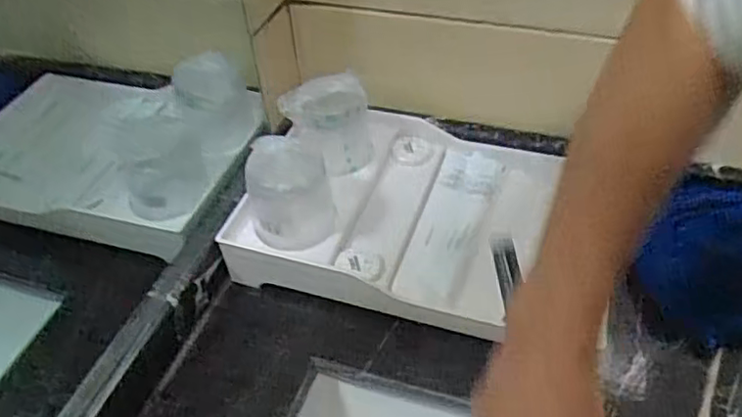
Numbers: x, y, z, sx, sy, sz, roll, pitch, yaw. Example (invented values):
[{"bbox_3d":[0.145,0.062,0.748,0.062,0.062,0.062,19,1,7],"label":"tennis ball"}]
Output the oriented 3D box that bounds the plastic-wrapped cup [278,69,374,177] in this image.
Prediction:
[{"bbox_3d":[-0.043,-0.077,0.637,0.086,0.089,0.067,-6,45,-1],"label":"plastic-wrapped cup"}]

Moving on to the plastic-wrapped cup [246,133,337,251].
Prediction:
[{"bbox_3d":[-0.072,-0.018,0.577,0.071,0.077,0.076,-2,45,2],"label":"plastic-wrapped cup"}]

